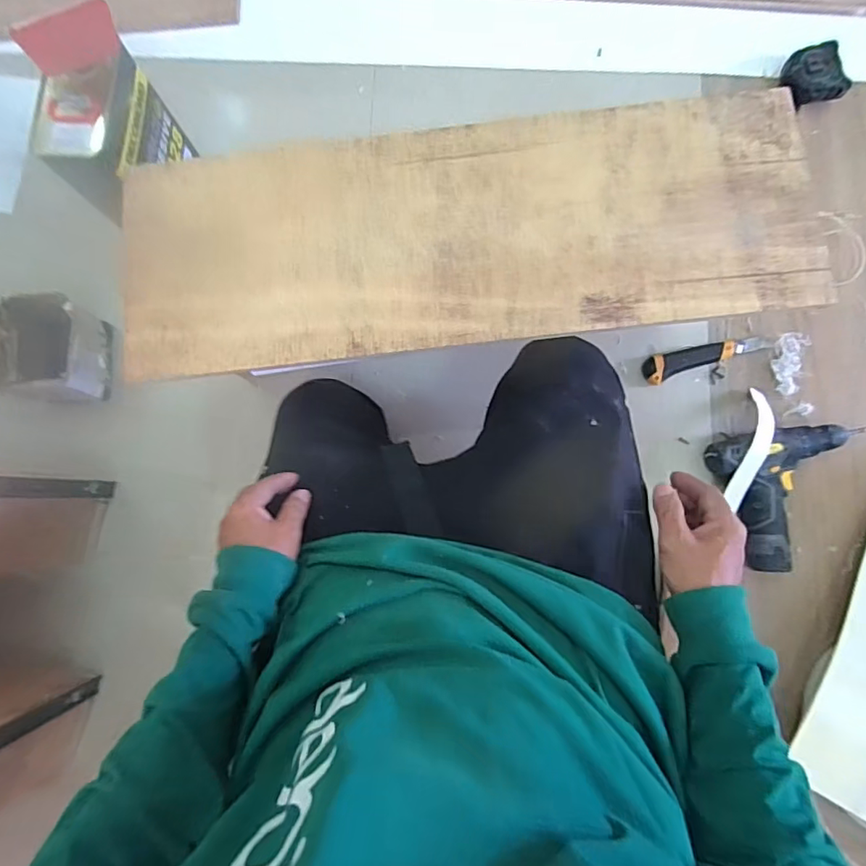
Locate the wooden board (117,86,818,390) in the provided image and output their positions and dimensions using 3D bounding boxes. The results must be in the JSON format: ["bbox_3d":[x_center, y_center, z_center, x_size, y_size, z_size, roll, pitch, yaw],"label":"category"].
[{"bbox_3d":[0.030,-0.206,0.548,0.702,0.009,0.242,-7,82,1],"label":"wooden board"}]

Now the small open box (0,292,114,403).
[{"bbox_3d":[-0.559,-0.120,0.776,0.131,0.131,0.140,3,82,3],"label":"small open box"}]

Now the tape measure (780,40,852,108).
[{"bbox_3d":[0.593,-0.558,0.825,0.086,0.036,0.087,-12,82,0],"label":"tape measure"}]

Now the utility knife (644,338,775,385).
[{"bbox_3d":[0.407,-0.117,0.790,0.185,0.018,0.039,-17,82,0],"label":"utility knife"}]

